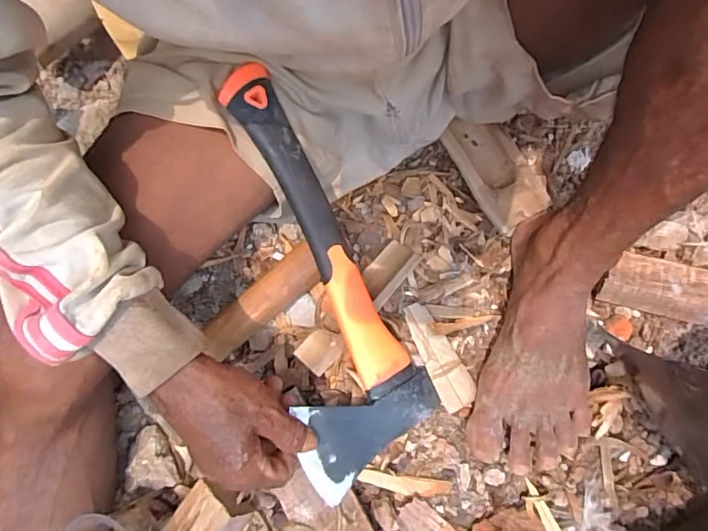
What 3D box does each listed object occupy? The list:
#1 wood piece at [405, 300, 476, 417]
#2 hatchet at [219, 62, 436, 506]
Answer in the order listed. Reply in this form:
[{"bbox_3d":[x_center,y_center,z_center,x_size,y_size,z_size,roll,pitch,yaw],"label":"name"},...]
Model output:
[{"bbox_3d":[0.078,0.082,0.464,0.032,0.009,0.102,-25,77,-4],"label":"wood piece"},{"bbox_3d":[-0.029,0.003,0.423,0.115,0.043,0.353,-18,92,-3],"label":"hatchet"}]

